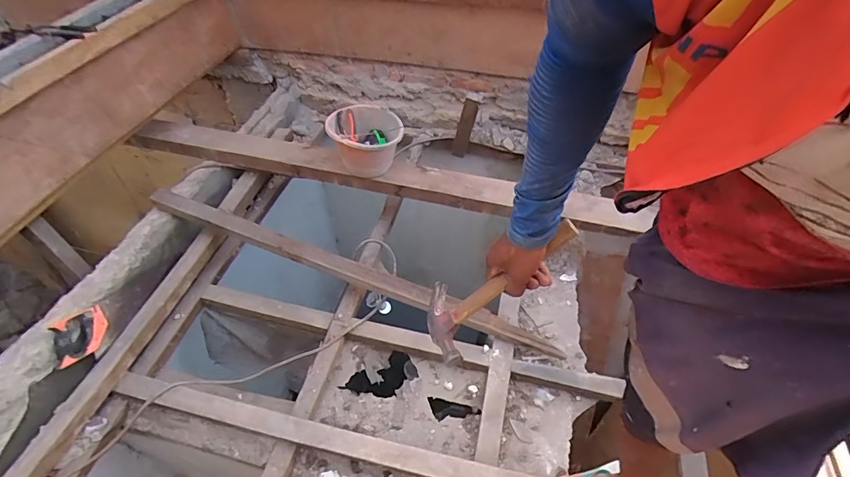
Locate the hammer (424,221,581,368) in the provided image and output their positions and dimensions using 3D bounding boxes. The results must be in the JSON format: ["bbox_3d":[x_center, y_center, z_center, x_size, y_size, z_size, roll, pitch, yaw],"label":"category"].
[{"bbox_3d":[0.102,0.069,0.654,0.277,0.027,0.116,-42,44,24],"label":"hammer"}]

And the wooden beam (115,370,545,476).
[{"bbox_3d":[-0.270,0.504,1.152,1.141,0.090,0.090,9,49,10],"label":"wooden beam"}]

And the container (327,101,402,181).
[{"bbox_3d":[-0.196,-0.336,1.515,0.245,0.186,0.210,-3,48,-1],"label":"container"}]

